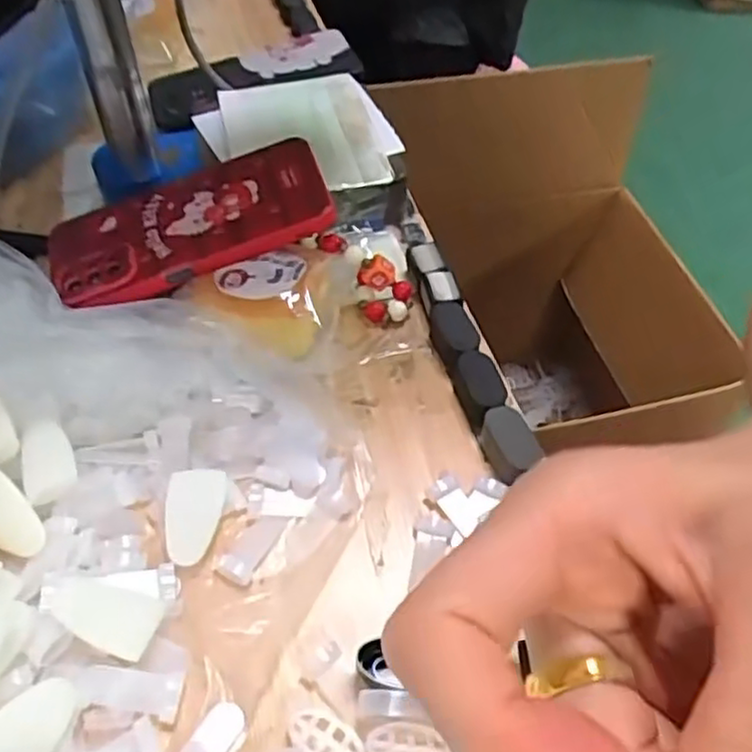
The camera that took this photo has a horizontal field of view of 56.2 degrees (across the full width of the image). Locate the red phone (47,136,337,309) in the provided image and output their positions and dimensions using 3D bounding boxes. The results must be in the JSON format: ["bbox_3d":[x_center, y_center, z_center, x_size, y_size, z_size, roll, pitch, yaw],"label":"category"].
[{"bbox_3d":[-0.108,-0.088,0.403,0.161,0.011,0.078,-22,55,-1],"label":"red phone"}]

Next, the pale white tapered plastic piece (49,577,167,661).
[{"bbox_3d":[-0.110,0.095,0.284,0.044,0.007,0.027,15,49,7],"label":"pale white tapered plastic piece"}]

